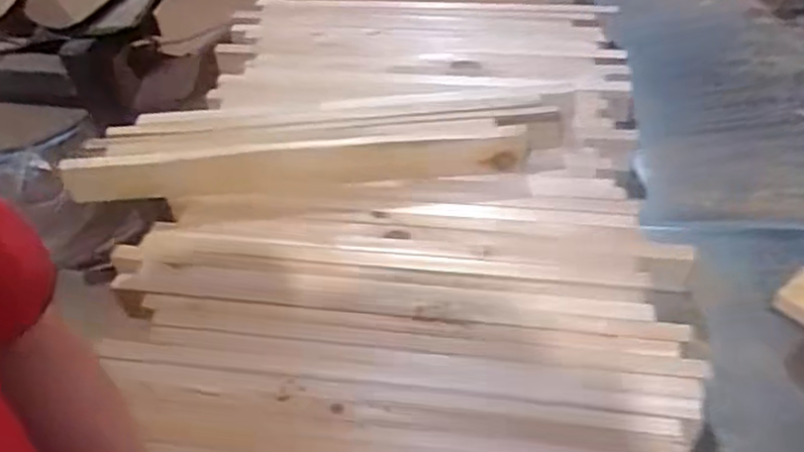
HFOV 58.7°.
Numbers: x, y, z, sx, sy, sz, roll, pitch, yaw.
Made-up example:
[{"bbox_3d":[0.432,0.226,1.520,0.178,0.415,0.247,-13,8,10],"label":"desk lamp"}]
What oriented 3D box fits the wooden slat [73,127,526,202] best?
[{"bbox_3d":[-0.105,-0.068,0.785,0.483,0.044,0.037,-4,47,2],"label":"wooden slat"}]

